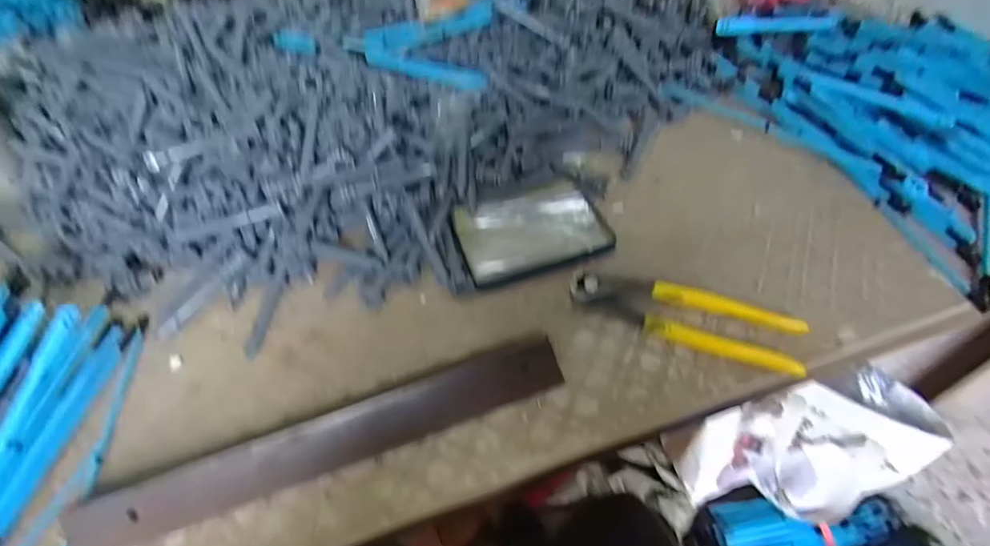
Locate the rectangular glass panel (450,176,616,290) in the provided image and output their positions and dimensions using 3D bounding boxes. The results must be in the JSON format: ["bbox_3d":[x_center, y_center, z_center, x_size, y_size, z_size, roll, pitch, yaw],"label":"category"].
[{"bbox_3d":[0.031,-0.043,0.434,0.126,0.014,0.098,-16,51,-8],"label":"rectangular glass panel"}]

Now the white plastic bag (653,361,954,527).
[{"bbox_3d":[0.421,0.264,0.694,0.247,0.285,0.153,-12,51,-5],"label":"white plastic bag"}]

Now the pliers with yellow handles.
[{"bbox_3d":[0.137,0.029,0.363,0.162,0.026,0.045,19,55,20],"label":"pliers with yellow handles"}]

